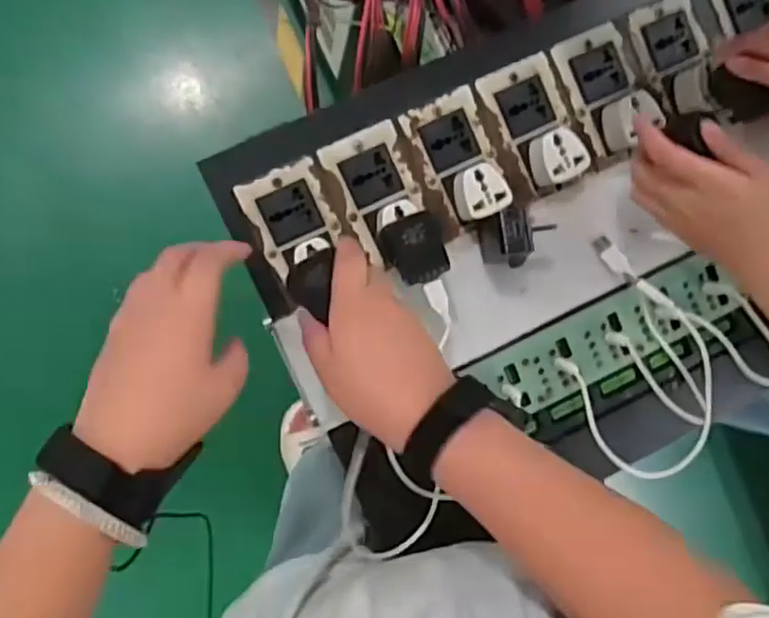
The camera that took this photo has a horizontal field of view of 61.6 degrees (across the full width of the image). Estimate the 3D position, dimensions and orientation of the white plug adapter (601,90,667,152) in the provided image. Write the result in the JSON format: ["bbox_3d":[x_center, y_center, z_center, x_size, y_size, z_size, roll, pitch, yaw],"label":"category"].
[{"bbox_3d":[0.201,-0.152,0.521,0.035,0.035,0.038,-3,90,-10],"label":"white plug adapter"}]

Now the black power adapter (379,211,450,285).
[{"bbox_3d":[0.024,-0.045,0.471,0.042,0.026,0.048,-20,93,-9],"label":"black power adapter"}]

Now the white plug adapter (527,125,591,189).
[{"bbox_3d":[0.136,-0.119,0.509,0.035,0.030,0.040,-31,95,-8],"label":"white plug adapter"}]

